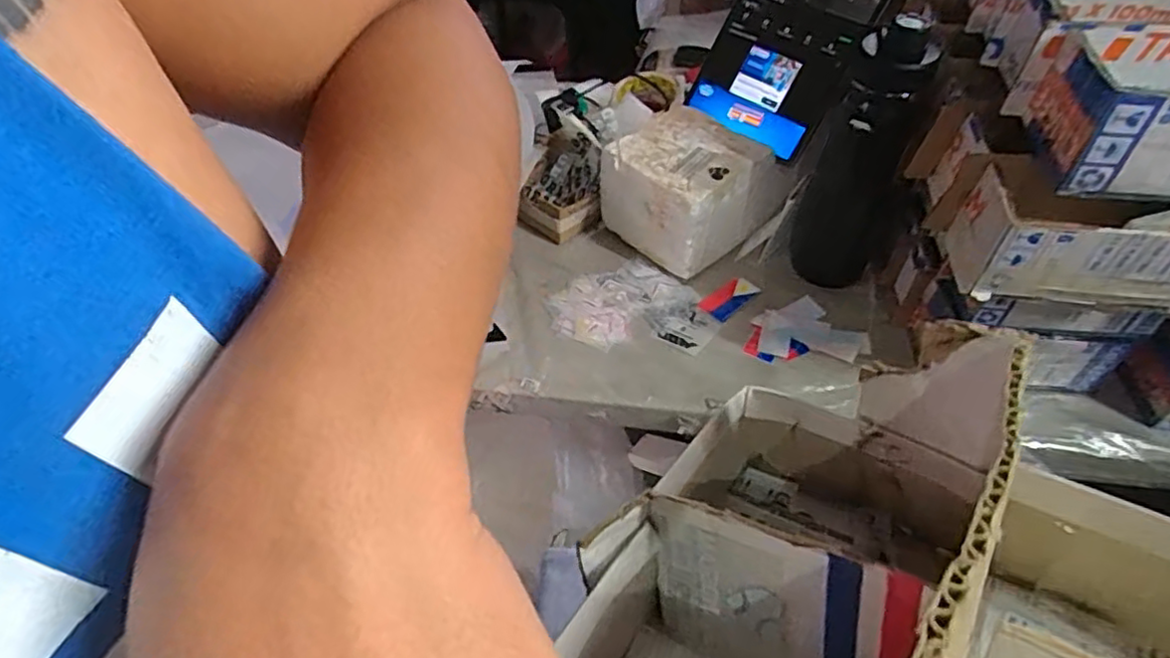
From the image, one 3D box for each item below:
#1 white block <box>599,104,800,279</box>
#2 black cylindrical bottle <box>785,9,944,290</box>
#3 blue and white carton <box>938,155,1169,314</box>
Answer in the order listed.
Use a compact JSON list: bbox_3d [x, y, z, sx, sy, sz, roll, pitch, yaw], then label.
[{"bbox_3d":[0.119,-0.150,0.741,0.136,0.118,0.163,-34,56,-26],"label":"white block"},{"bbox_3d":[0.273,-0.161,0.644,0.097,0.275,0.080,31,56,25],"label":"black cylindrical bottle"},{"bbox_3d":[0.359,-0.069,0.475,0.162,0.087,0.078,6,49,7],"label":"blue and white carton"}]

